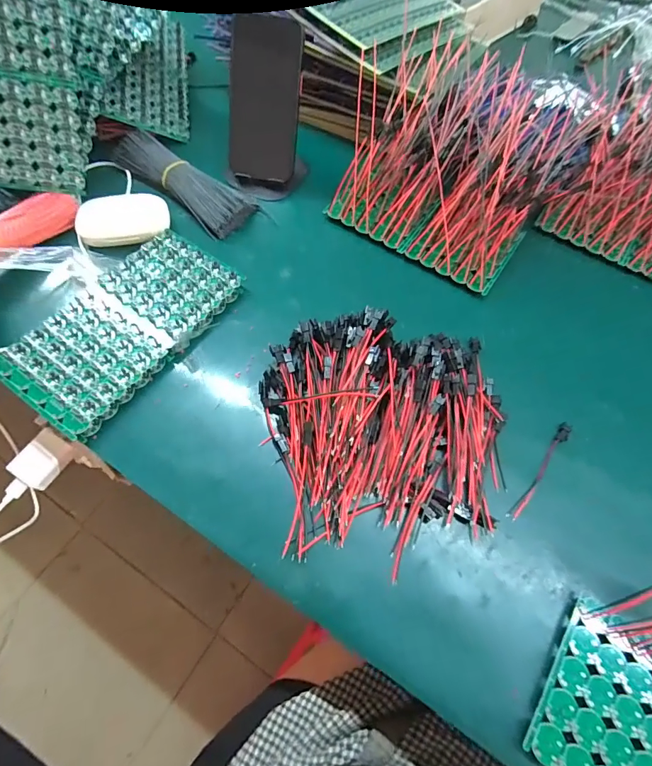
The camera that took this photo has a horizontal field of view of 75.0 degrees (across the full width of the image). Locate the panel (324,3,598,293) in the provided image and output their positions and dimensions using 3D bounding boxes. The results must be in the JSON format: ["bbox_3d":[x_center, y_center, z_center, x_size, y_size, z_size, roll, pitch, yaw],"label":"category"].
[{"bbox_3d":[0.128,-0.243,0.453,0.228,0.106,0.200,32,67,13],"label":"panel"}]

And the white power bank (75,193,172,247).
[{"bbox_3d":[-0.215,-0.176,0.453,0.088,0.014,0.070,-7,64,-5],"label":"white power bank"}]

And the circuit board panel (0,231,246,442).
[{"bbox_3d":[-0.184,-0.056,0.397,0.107,0.018,0.207,33,67,14],"label":"circuit board panel"}]

